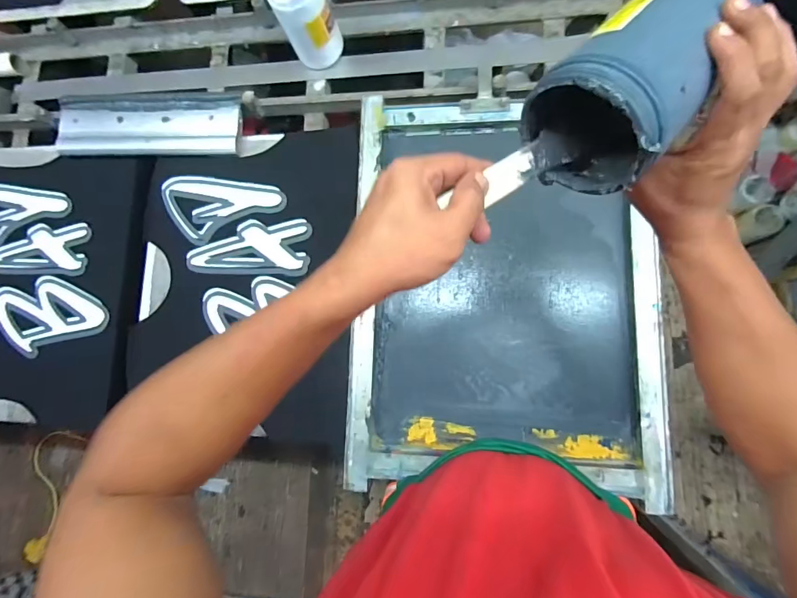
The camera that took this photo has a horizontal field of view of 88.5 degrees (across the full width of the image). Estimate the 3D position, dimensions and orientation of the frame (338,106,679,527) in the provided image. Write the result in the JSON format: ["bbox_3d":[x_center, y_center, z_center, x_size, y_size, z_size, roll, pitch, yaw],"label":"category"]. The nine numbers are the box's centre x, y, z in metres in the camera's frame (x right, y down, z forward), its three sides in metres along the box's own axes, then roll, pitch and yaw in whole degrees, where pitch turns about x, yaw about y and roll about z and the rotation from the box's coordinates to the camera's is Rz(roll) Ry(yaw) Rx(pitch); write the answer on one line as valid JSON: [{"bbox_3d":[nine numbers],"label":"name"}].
[{"bbox_3d":[0.166,-0.023,0.679,0.476,0.058,0.626,0,84,7],"label":"frame"}]

